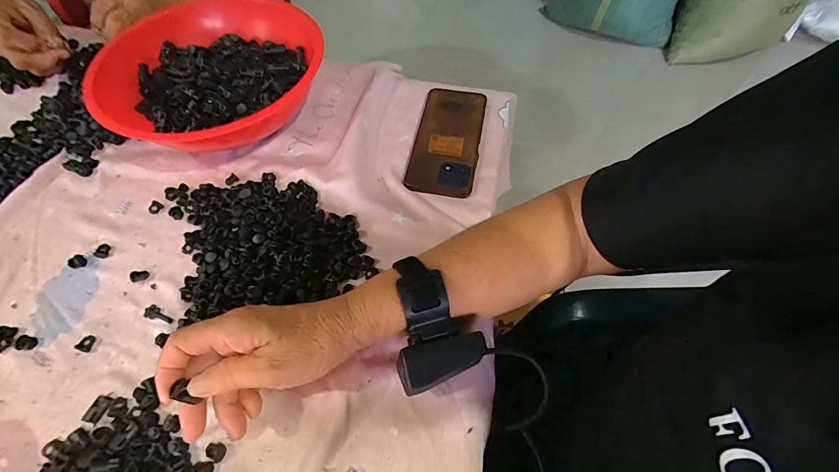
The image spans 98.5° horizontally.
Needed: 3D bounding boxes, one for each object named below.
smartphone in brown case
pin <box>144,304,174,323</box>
[{"bbox_3d":[0.035,-0.119,0.433,0.076,0.010,0.164,10,62,6],"label":"smartphone in brown case"},{"bbox_3d":[-0.238,0.071,0.330,0.031,0.004,0.012,16,62,10],"label":"pin"}]

